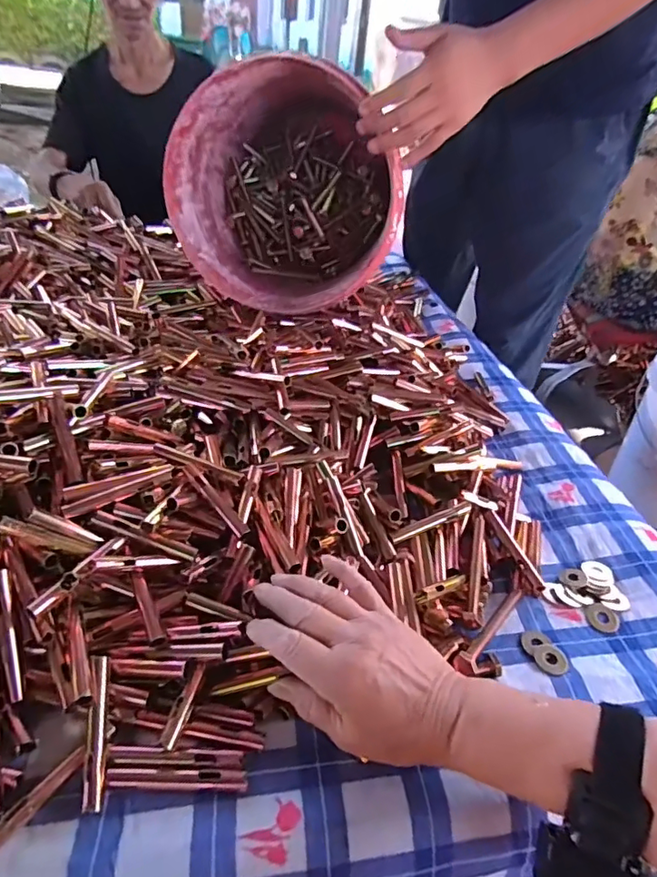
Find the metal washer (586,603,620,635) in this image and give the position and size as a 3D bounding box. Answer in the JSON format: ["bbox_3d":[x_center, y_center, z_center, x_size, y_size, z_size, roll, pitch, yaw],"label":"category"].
[{"bbox_3d":[0.233,0.152,0.446,0.025,0.004,0.027,5,46,11],"label":"metal washer"}]

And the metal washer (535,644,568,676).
[{"bbox_3d":[0.175,0.171,0.409,0.024,0.004,0.028,24,40,21],"label":"metal washer"}]

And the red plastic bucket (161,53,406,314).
[{"bbox_3d":[-0.042,-0.371,0.763,0.293,0.269,0.293,10,37,3],"label":"red plastic bucket"}]

